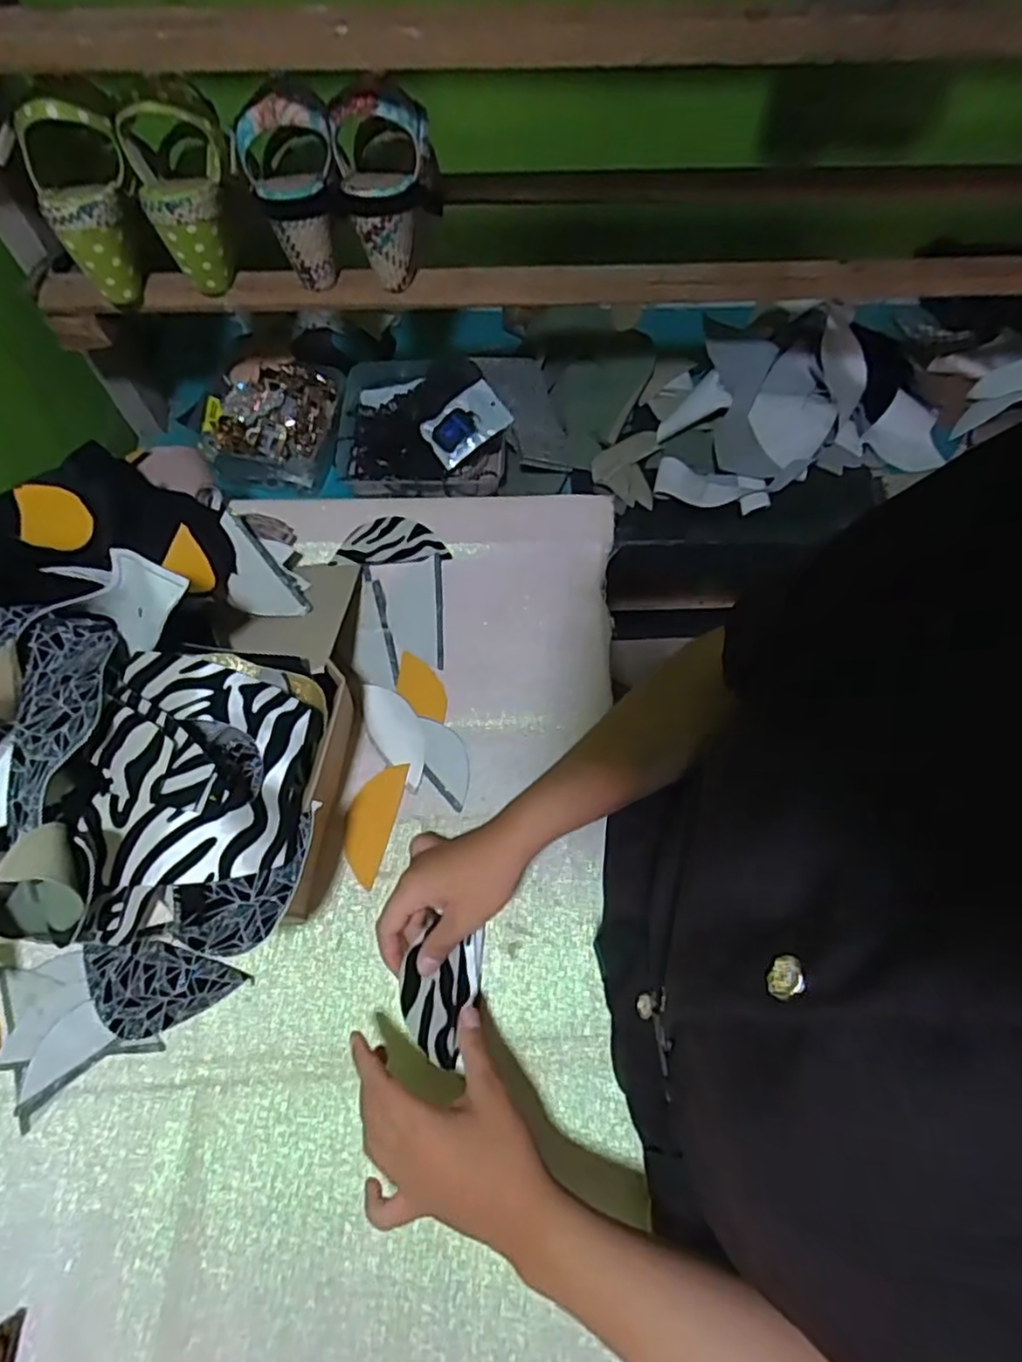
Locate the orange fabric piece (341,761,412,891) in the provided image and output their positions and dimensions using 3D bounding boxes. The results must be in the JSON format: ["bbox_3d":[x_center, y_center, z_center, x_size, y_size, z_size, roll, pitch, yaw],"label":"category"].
[{"bbox_3d":[-0.117,0.115,0.562,0.037,0.004,0.100,15,72,1],"label":"orange fabric piece"}]

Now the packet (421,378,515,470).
[{"bbox_3d":[-0.054,-0.304,0.798,0.097,0.022,0.074,-38,80,9],"label":"packet"}]

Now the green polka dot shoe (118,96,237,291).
[{"bbox_3d":[-0.277,-0.419,0.580,0.075,0.140,0.085,-19,67,-8],"label":"green polka dot shoe"}]

